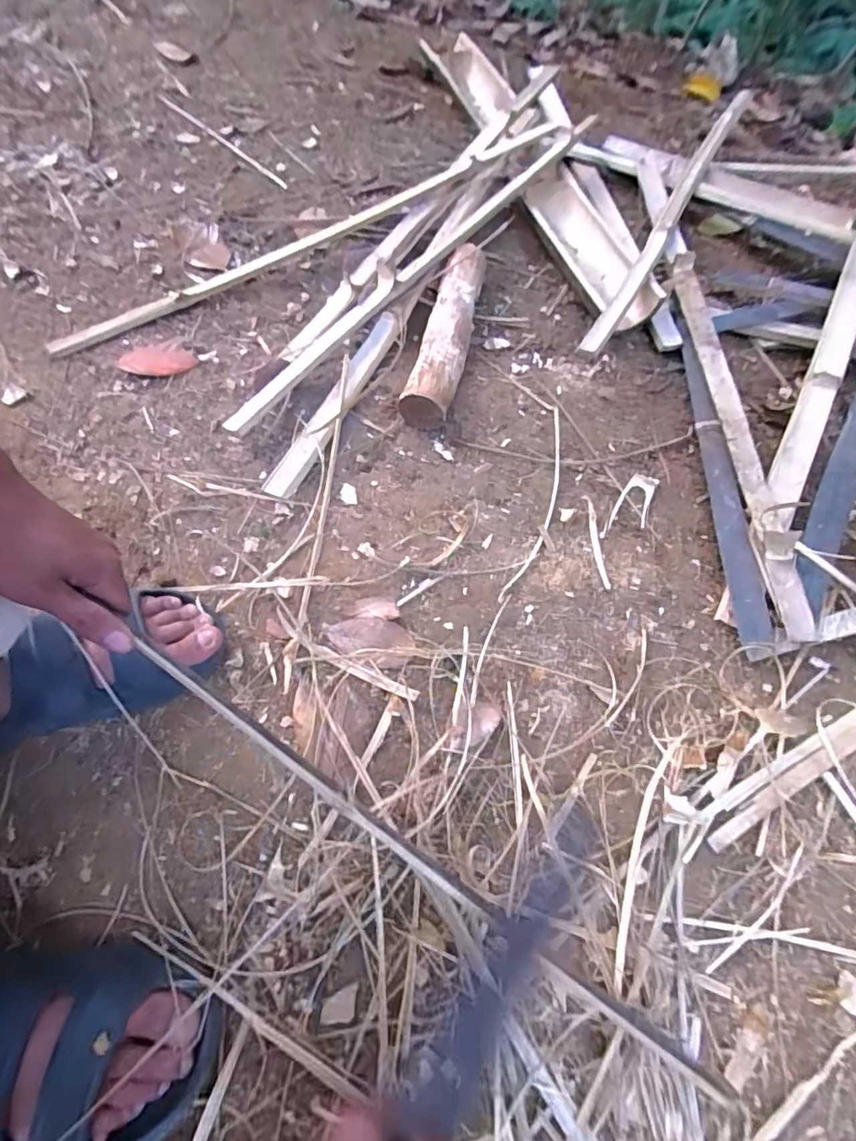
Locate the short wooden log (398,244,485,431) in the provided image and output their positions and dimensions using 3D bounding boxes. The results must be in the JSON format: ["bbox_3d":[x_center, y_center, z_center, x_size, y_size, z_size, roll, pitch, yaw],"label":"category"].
[{"bbox_3d":[0.029,-0.329,0.721,0.062,0.061,0.305,13,64,3],"label":"short wooden log"}]

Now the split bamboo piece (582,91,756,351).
[{"bbox_3d":[0.393,-0.578,0.828,0.036,0.043,0.774,28,63,9],"label":"split bamboo piece"}]

